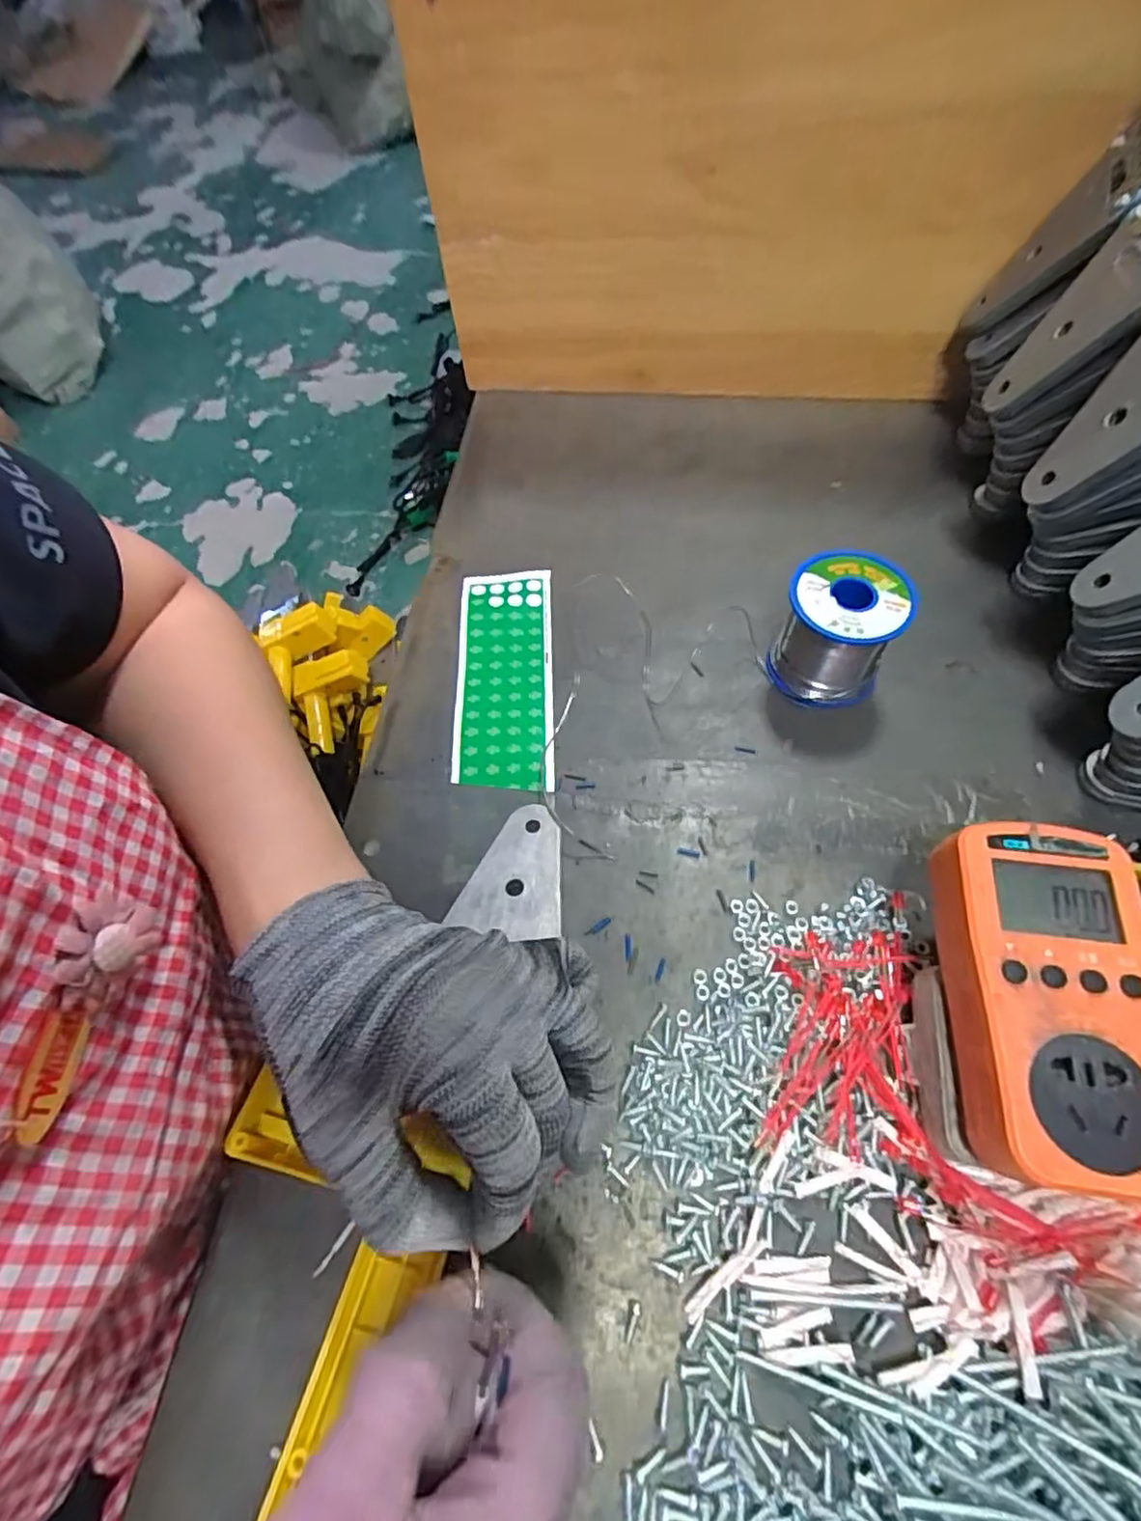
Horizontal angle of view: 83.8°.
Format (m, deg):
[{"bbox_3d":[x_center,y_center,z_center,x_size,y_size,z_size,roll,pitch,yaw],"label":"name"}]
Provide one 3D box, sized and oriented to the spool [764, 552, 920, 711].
[{"bbox_3d":[0.156,-0.076,0.374,0.065,0.064,0.068,25,65,17],"label":"spool"}]

